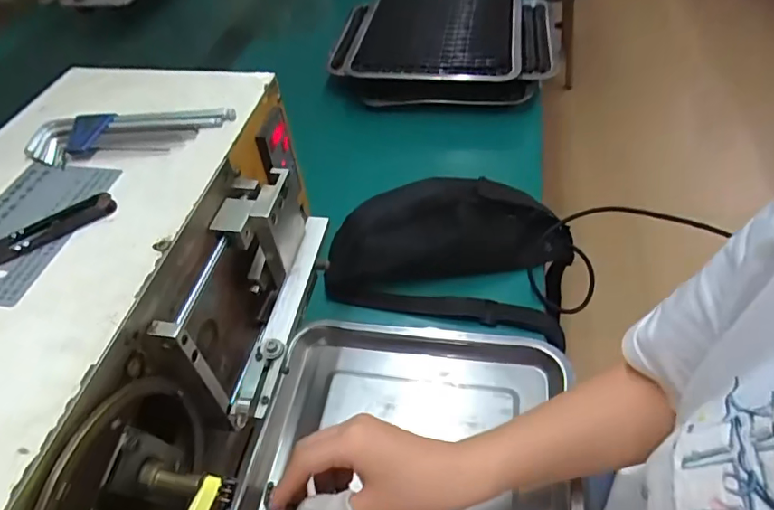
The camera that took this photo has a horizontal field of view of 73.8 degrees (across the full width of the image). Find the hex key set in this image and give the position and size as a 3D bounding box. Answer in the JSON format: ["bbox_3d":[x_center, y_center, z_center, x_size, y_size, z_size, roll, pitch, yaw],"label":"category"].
[{"bbox_3d":[-0.205,-0.098,0.413,0.158,0.010,0.055,-9,48,-3],"label":"hex key set"}]

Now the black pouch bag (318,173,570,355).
[{"bbox_3d":[0.078,-0.016,0.596,0.269,0.076,0.173,10,49,14],"label":"black pouch bag"}]

